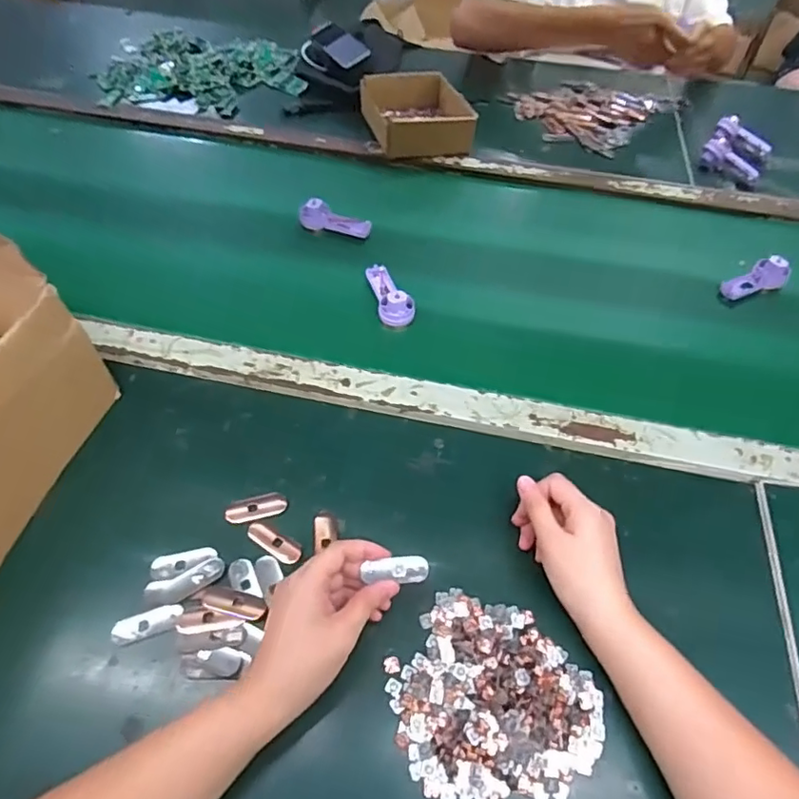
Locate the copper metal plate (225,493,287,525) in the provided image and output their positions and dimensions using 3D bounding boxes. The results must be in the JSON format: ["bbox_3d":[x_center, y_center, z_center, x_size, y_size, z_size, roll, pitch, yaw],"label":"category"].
[{"bbox_3d":[-0.123,0.094,0.486,0.051,0.006,0.021,-17,55,-13],"label":"copper metal plate"}]

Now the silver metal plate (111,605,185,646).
[{"bbox_3d":[-0.190,0.170,0.426,0.050,0.004,0.019,-17,55,-13],"label":"silver metal plate"}]

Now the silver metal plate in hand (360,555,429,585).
[{"bbox_3d":[-0.001,0.127,0.422,0.047,0.004,0.019,-3,53,-9],"label":"silver metal plate in hand"}]

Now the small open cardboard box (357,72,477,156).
[{"bbox_3d":[0.027,-0.434,0.860,0.144,0.052,0.158,-11,53,-12],"label":"small open cardboard box"}]

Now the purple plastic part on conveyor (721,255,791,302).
[{"bbox_3d":[0.434,-0.145,0.691,0.086,0.028,0.035,-24,57,-3],"label":"purple plastic part on conveyor"}]

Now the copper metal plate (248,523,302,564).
[{"bbox_3d":[-0.105,0.120,0.471,0.050,0.005,0.017,27,58,18],"label":"copper metal plate"}]

